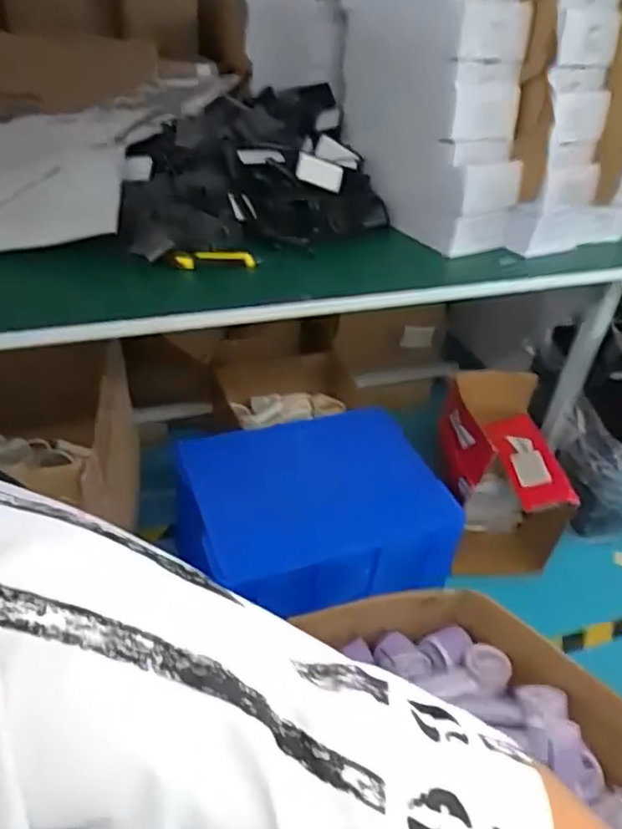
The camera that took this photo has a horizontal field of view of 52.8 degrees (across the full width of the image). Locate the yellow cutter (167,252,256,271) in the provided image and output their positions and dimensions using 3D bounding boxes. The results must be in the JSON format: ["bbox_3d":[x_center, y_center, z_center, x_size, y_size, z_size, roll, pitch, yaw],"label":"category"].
[{"bbox_3d":[-0.166,-0.259,1.061,0.143,0.034,0.023,2,37,-7],"label":"yellow cutter"}]

